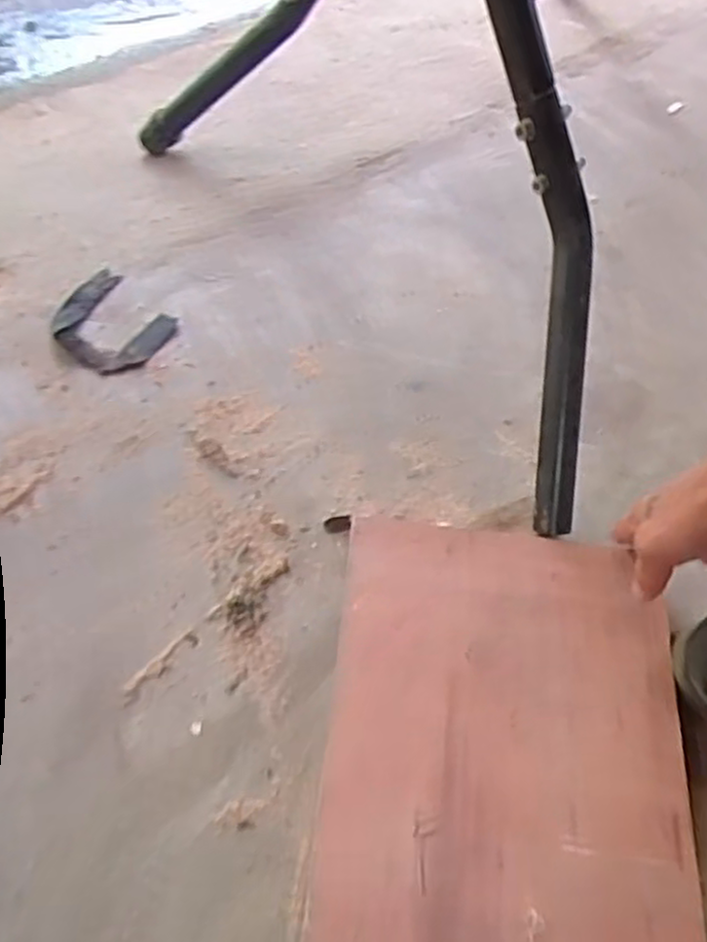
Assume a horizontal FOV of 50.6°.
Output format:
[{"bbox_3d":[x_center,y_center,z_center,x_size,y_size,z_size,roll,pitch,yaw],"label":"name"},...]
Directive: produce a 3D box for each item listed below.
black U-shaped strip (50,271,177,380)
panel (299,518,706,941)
[{"bbox_3d":[-0.237,-0.142,0.718,0.124,0.009,0.094,39,62,19],"label":"black U-shaped strip"},{"bbox_3d":[0.101,0.214,0.494,0.243,0.016,0.391,6,58,1],"label":"panel"}]

